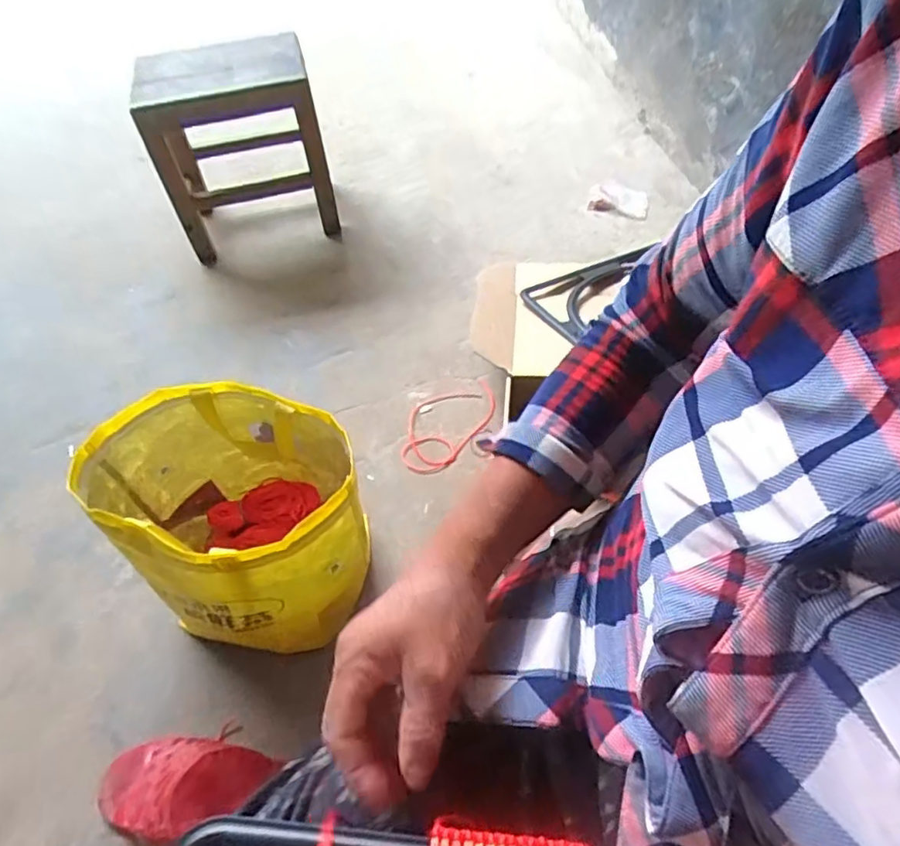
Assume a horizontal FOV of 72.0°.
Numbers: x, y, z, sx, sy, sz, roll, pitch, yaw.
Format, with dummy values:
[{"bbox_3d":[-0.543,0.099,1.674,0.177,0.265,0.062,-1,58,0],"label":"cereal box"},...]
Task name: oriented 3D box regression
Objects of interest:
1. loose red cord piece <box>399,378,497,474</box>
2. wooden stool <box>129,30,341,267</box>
[{"bbox_3d":[-0.005,-0.002,0.934,0.109,0.005,0.181,38,64,25],"label":"loose red cord piece"},{"bbox_3d":[-0.381,-0.486,1.112,0.301,0.322,0.183,-11,55,-6],"label":"wooden stool"}]

